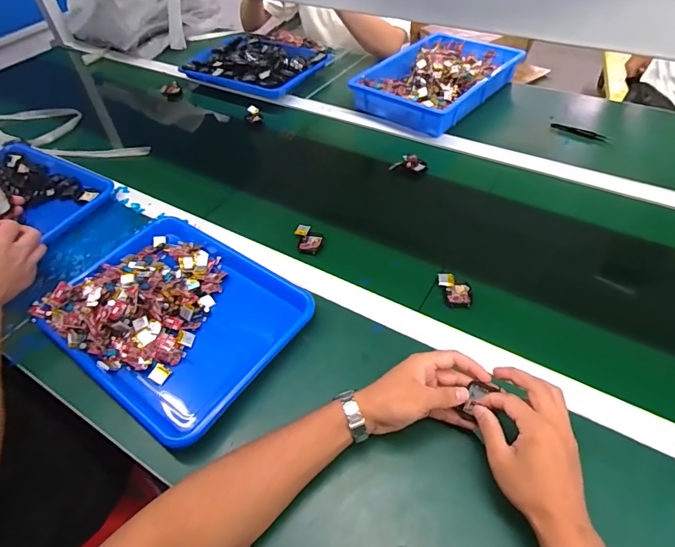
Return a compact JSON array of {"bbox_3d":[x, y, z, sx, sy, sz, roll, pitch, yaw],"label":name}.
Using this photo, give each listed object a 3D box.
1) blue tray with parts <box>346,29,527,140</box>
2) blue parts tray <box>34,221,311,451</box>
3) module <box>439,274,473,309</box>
[{"bbox_3d":[0.230,-0.445,0.976,0.237,0.057,0.374,34,60,29],"label":"blue tray with parts"},{"bbox_3d":[-0.217,0.043,0.599,0.324,0.044,0.269,29,57,26],"label":"blue parts tray"},{"bbox_3d":[0.168,0.023,0.612,0.044,0.012,0.051,-1,49,3],"label":"module"}]

